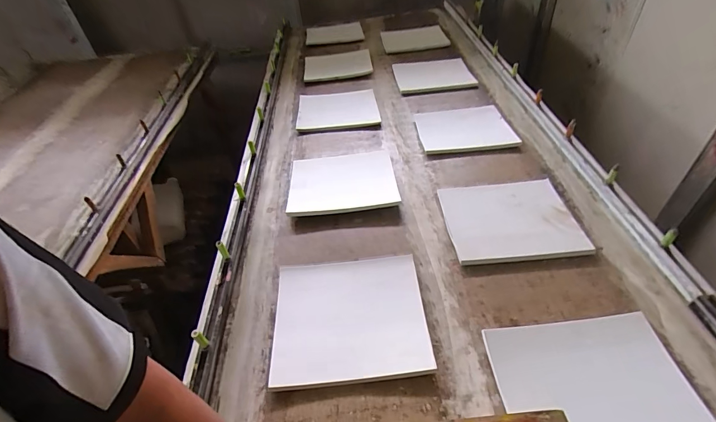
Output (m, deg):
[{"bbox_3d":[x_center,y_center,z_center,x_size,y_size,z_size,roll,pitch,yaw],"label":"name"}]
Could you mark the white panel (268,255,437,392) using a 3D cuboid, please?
[{"bbox_3d":[-0.017,0.192,0.661,0.269,0.019,0.234,-7,47,1],"label":"white panel"}]

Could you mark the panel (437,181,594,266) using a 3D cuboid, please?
[{"bbox_3d":[0.335,0.015,0.798,0.271,0.008,0.224,-5,47,3],"label":"panel"}]

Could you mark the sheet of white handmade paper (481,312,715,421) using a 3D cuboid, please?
[{"bbox_3d":[0.350,0.269,0.533,0.261,0.025,0.221,-6,47,2],"label":"sheet of white handmade paper"}]

